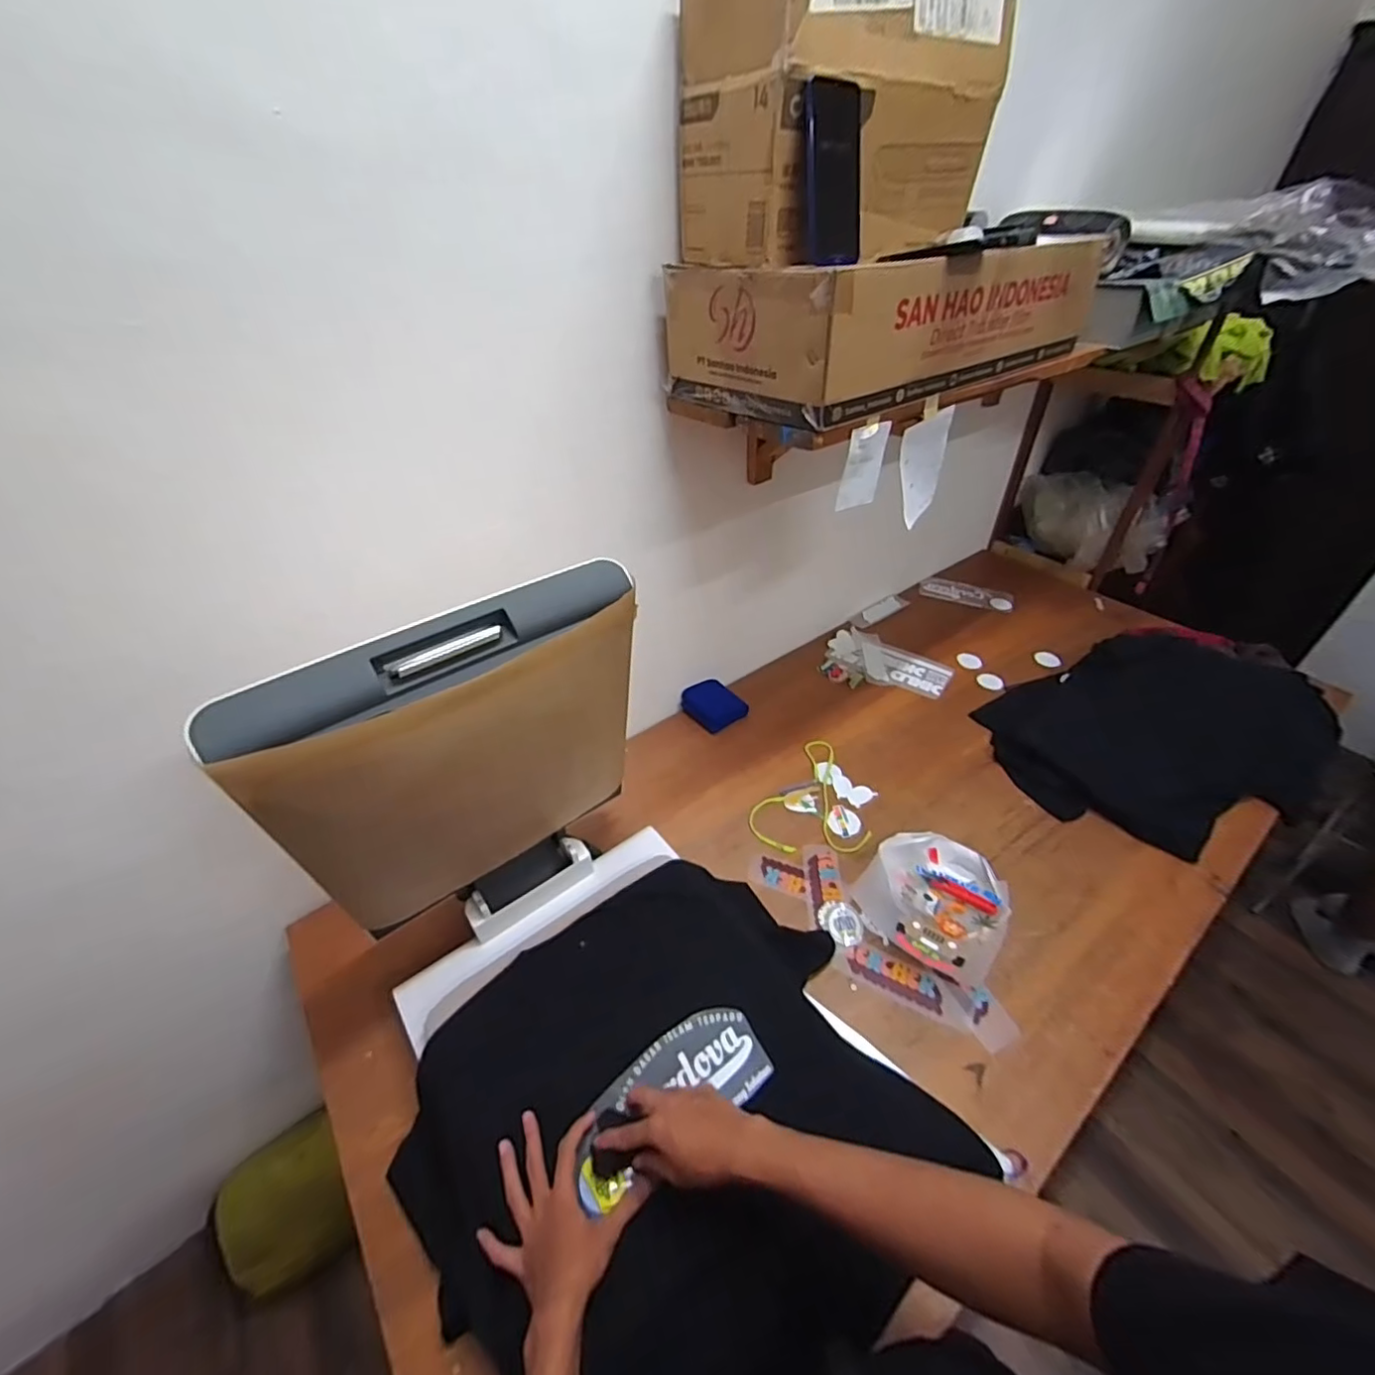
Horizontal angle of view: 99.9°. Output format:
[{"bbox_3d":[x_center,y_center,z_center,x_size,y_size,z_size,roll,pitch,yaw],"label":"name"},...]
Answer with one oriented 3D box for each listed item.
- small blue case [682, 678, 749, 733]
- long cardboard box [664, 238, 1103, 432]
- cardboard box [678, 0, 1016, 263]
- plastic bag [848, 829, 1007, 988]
[{"bbox_3d":[0.058,0.035,1.256,0.115,0.039,0.120,-29,49,-28],"label":"small blue case"},{"bbox_3d":[0.295,-0.540,0.825,0.594,0.142,0.280,-27,48,-26],"label":"long cardboard box"},{"bbox_3d":[0.184,-0.681,0.699,0.355,0.232,0.210,-27,48,-26],"label":"cardboard box"},{"bbox_3d":[0.383,0.326,0.902,0.198,0.060,0.222,24,48,25],"label":"plastic bag"}]

